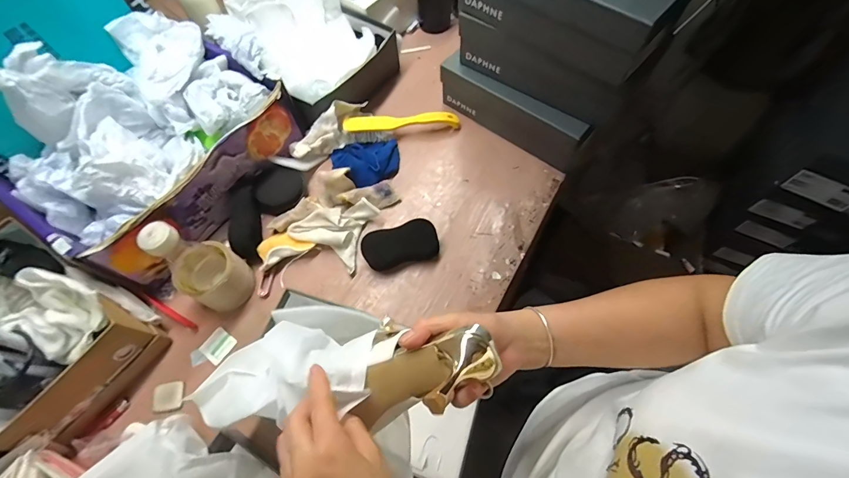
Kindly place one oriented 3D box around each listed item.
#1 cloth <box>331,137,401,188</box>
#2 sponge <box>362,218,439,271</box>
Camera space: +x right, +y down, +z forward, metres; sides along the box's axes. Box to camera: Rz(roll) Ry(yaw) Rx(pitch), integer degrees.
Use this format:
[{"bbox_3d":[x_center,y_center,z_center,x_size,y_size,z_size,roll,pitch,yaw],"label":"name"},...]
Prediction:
[{"bbox_3d":[-0.111,-0.145,0.698,0.131,0.032,0.107,-12,64,-3],"label":"cloth"},{"bbox_3d":[-0.041,0.009,0.613,0.124,0.030,0.059,-14,64,-4],"label":"sponge"}]

